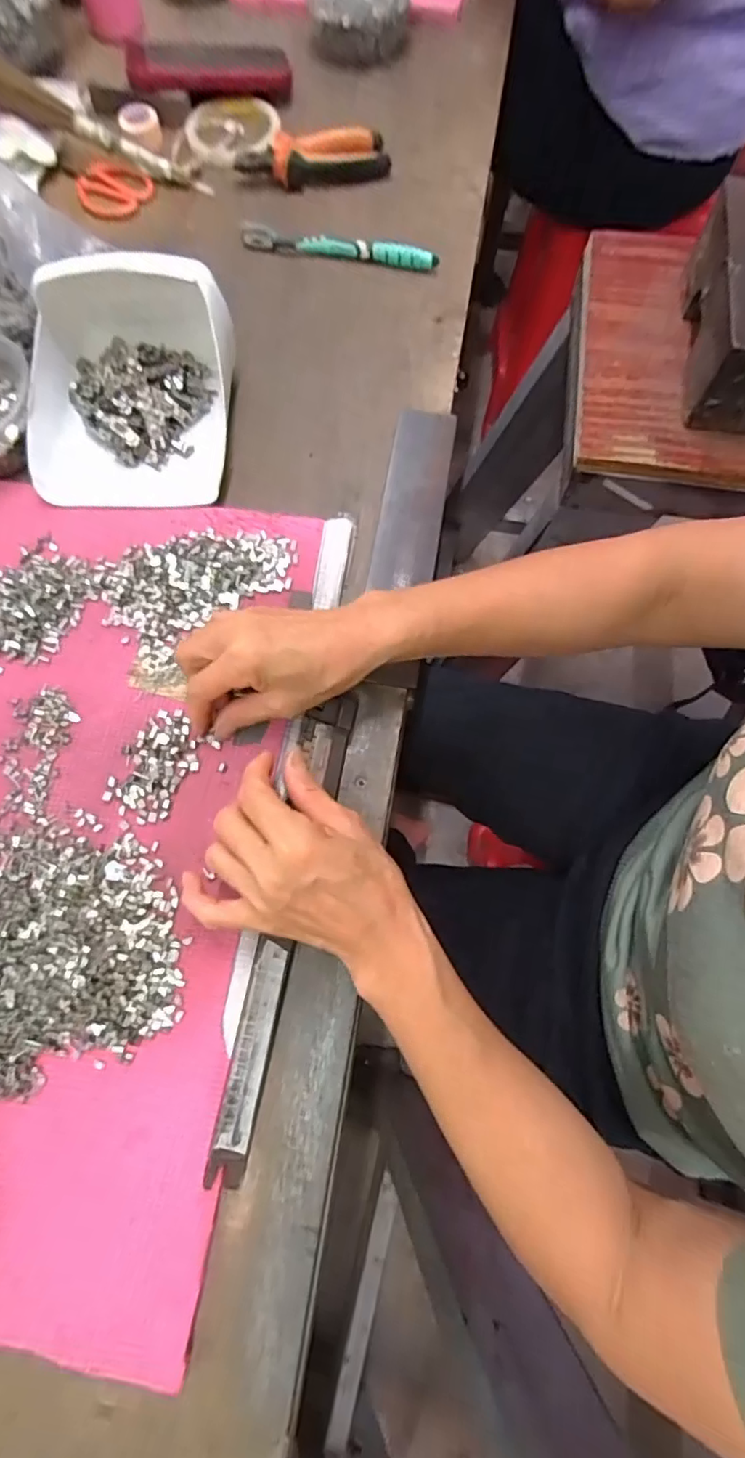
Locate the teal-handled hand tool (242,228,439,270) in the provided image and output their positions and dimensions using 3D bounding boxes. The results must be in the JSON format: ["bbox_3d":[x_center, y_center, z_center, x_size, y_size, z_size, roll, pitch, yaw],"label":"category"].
[{"bbox_3d":[-0.031,-0.456,0.543,0.184,0.019,0.014,10,73,1],"label":"teal-handled hand tool"}]

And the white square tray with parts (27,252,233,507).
[{"bbox_3d":[-0.191,-0.270,0.442,0.155,0.079,0.170,0,72,1],"label":"white square tray with parts"}]

